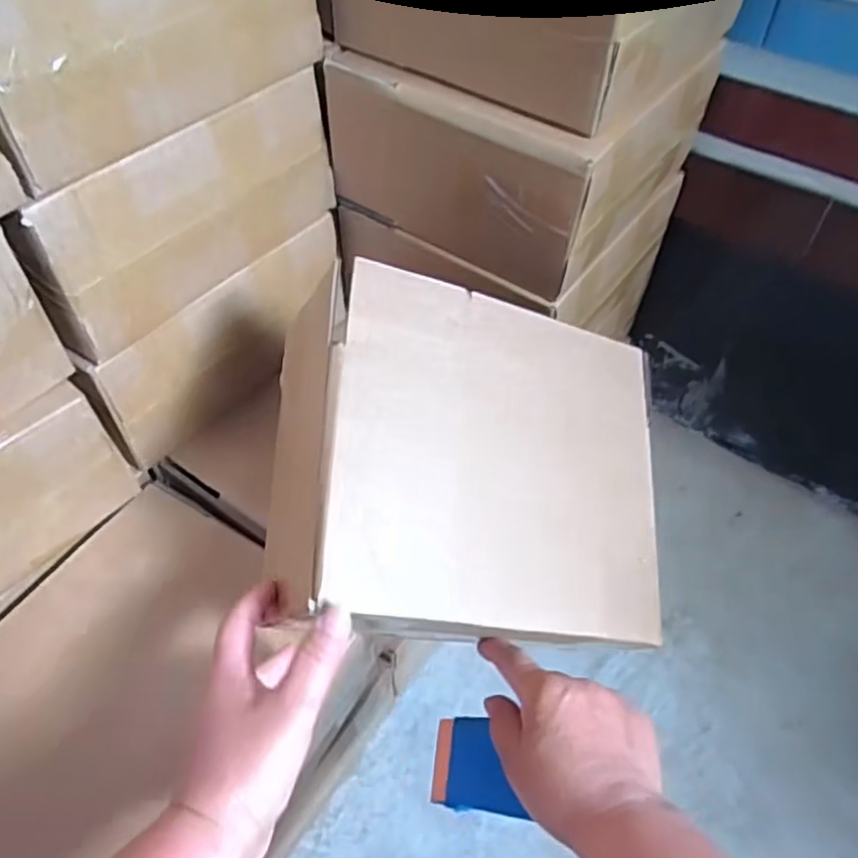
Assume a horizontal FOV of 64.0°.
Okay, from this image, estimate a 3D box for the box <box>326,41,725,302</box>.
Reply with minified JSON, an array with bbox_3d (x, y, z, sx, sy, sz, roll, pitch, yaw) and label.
[{"bbox_3d":[0.083,-0.272,0.614,0.243,0.124,0.246,31,57,21],"label":"box"}]

